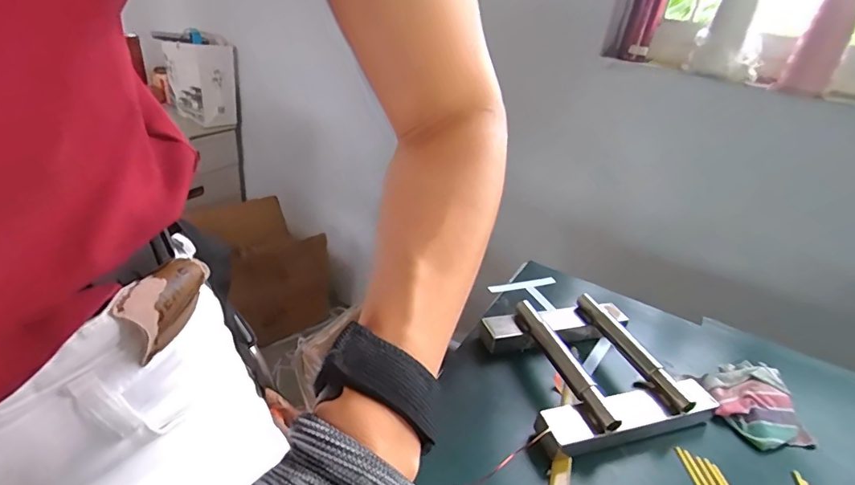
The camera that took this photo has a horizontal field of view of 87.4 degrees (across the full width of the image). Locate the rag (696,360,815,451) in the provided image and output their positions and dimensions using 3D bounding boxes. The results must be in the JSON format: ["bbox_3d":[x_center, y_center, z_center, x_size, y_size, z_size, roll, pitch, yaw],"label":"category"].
[{"bbox_3d":[0.360,0.177,0.495,0.093,0.033,0.095,8,29,1],"label":"rag"}]

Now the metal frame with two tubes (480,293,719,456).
[{"bbox_3d":[0.180,0.135,0.506,0.202,0.050,0.192,-6,32,-23],"label":"metal frame with two tubes"}]

